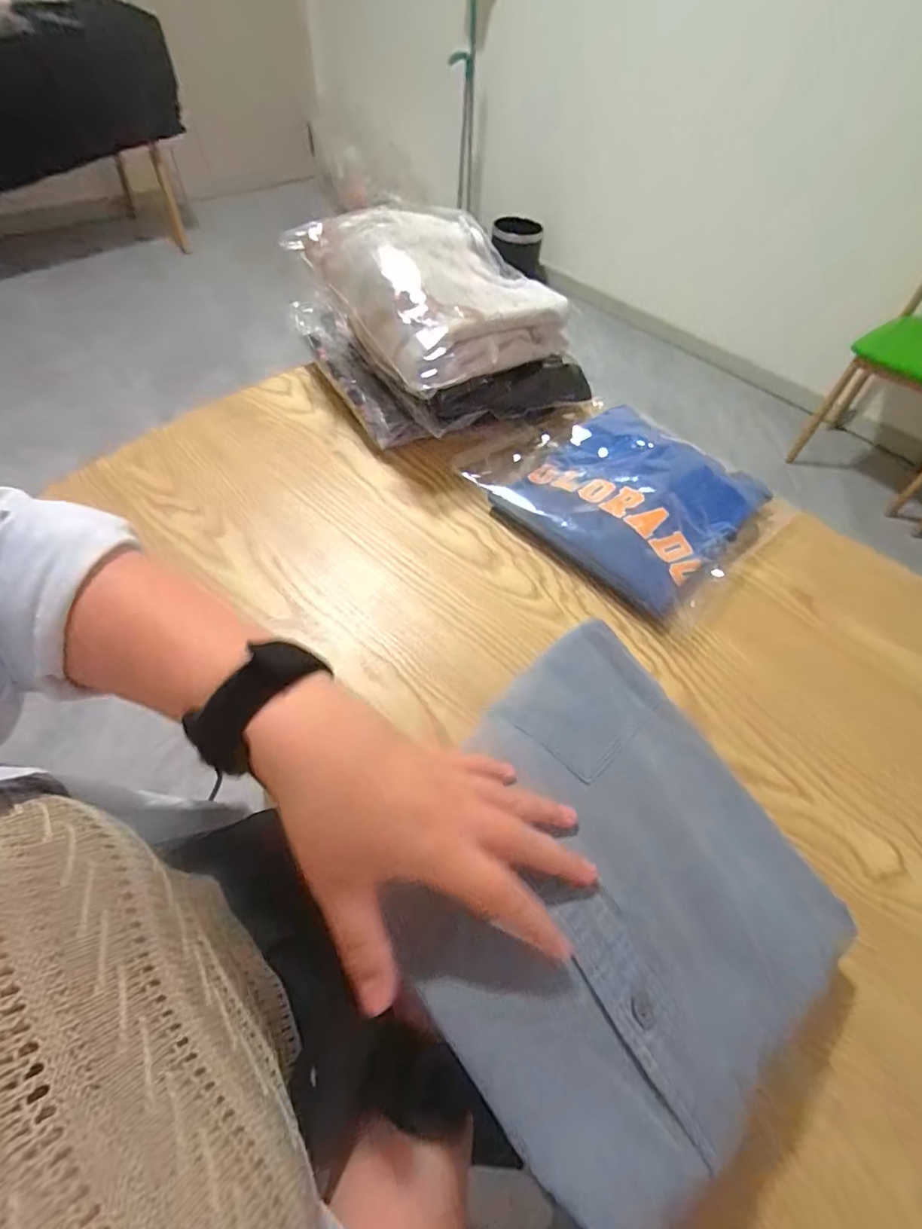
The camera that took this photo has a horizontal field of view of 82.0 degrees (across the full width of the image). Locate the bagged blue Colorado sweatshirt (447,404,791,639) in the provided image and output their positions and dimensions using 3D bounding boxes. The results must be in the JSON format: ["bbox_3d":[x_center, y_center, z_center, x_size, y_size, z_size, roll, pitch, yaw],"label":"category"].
[{"bbox_3d":[0.172,-0.140,0.561,0.242,0.034,0.278,-37,65,-27],"label":"bagged blue Colorado sweatshirt"}]

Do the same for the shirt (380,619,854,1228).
[{"bbox_3d":[0.076,0.132,0.281,0.214,0.049,0.219,-32,63,-21],"label":"shirt"}]

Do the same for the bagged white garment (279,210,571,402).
[{"bbox_3d":[-0.025,-0.360,0.579,0.228,0.077,0.265,-27,61,-22],"label":"bagged white garment"}]

